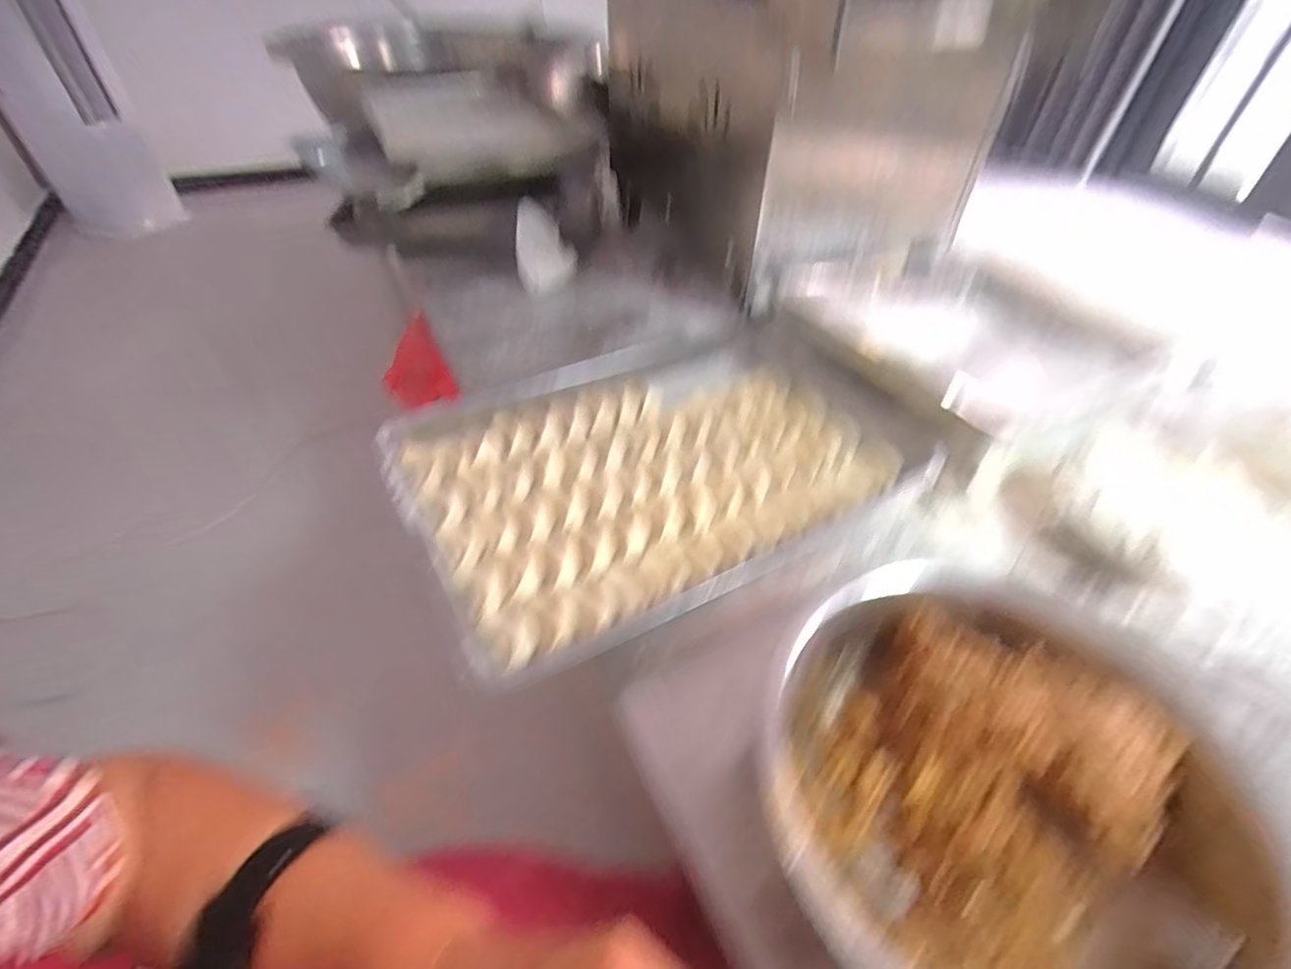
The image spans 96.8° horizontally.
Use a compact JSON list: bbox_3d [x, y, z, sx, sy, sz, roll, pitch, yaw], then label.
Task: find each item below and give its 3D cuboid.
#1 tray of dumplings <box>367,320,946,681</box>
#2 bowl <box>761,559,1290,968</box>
[{"bbox_3d":[0.022,-0.027,0.598,0.510,0.042,0.336,-22,49,-24],"label":"tray of dumplings"},{"bbox_3d":[0.221,0.190,0.341,0.275,0.093,0.252,1,44,-1],"label":"bowl"}]

